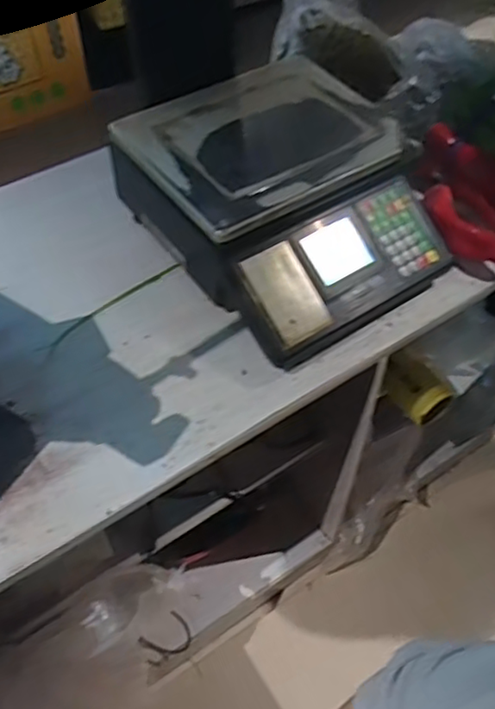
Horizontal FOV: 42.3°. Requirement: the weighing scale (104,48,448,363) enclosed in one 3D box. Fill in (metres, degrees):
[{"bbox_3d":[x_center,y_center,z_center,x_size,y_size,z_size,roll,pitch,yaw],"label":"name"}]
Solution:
[{"bbox_3d":[0.055,-0.225,0.922,0.340,0.145,0.425,-29,58,-21],"label":"weighing scale"}]

